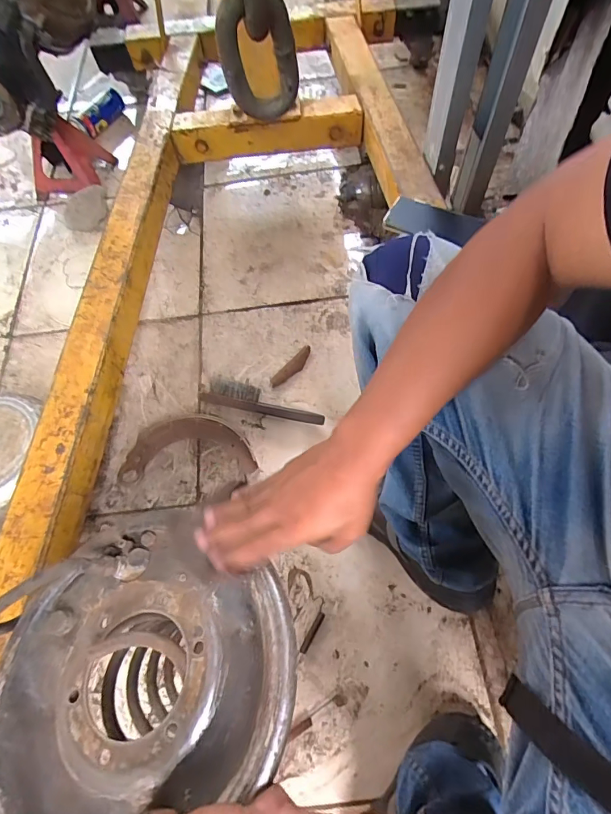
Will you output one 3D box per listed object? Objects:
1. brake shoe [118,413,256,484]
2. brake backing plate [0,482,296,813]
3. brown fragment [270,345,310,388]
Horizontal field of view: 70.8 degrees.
[{"bbox_3d":[-0.208,0.057,0.757,0.234,0.034,0.125,-4,64,-1],"label":"brake shoe"},{"bbox_3d":[-0.143,0.212,0.353,0.257,0.073,0.237,0,64,1],"label":"brake backing plate"},{"bbox_3d":[-0.025,-0.081,0.841,0.031,0.014,0.112,38,70,17],"label":"brown fragment"}]

